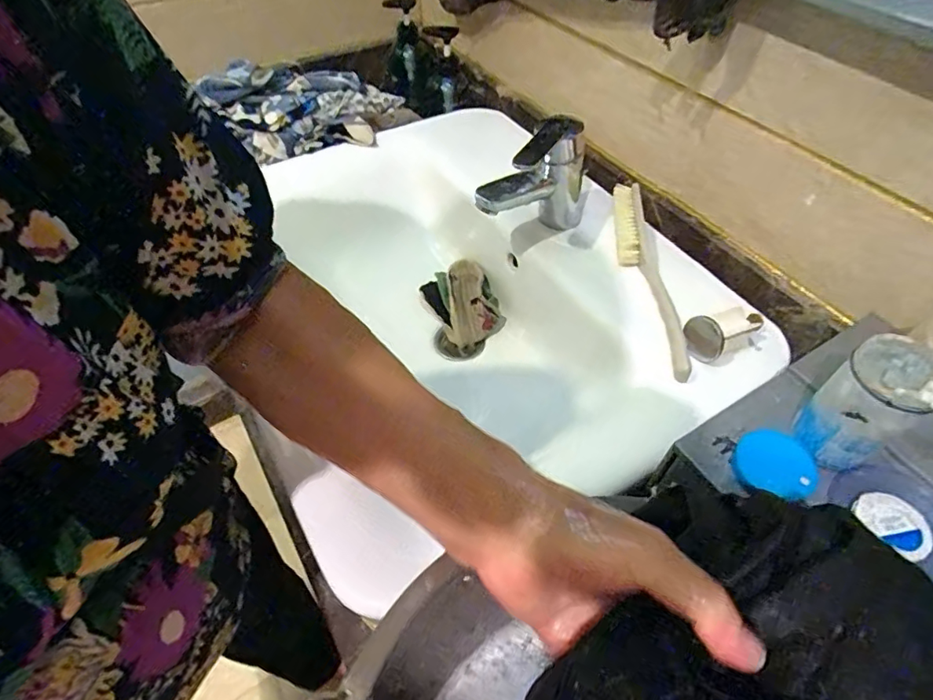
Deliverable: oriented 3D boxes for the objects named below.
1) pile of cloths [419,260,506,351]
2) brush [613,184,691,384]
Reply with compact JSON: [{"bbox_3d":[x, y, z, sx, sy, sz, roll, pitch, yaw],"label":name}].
[{"bbox_3d":[-0.005,-0.058,0.652,0.073,0.050,0.103,-22,55,-17],"label":"pile of cloths"},{"bbox_3d":[0.169,-0.069,0.496,0.032,0.050,0.224,-2,52,-1],"label":"brush"}]

